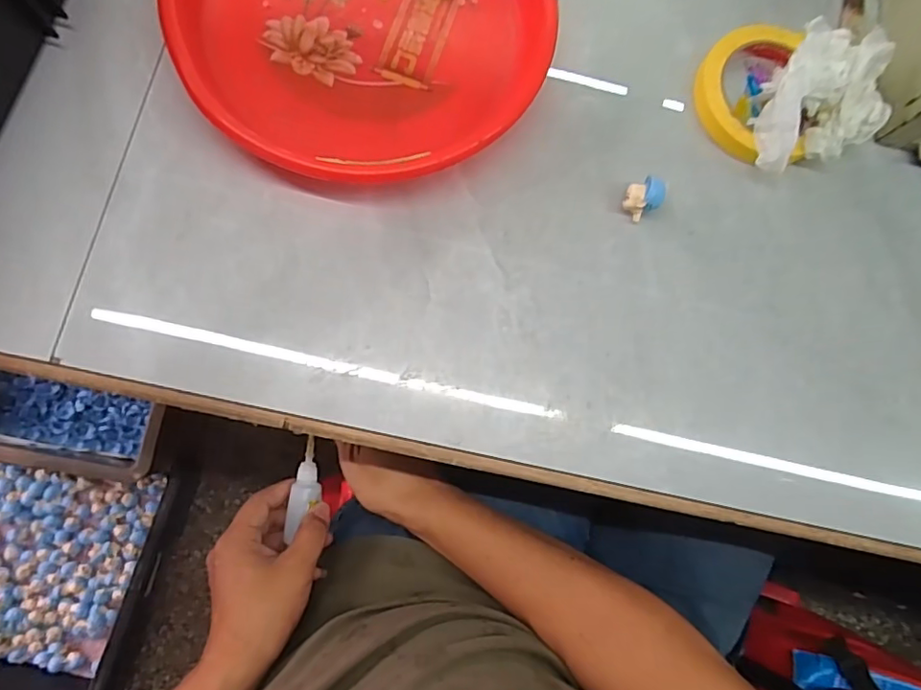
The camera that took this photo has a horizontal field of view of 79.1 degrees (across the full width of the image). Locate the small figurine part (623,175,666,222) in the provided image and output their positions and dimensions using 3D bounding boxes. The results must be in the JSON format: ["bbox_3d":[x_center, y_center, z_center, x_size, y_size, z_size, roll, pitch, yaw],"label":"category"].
[{"bbox_3d":[0.126,-0.102,0.387,0.023,0.026,0.022,1,80,-6],"label":"small figurine part"}]

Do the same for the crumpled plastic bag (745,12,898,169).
[{"bbox_3d":[0.251,-0.176,0.401,0.099,0.049,0.089,-14,82,-9],"label":"crumpled plastic bag"}]

